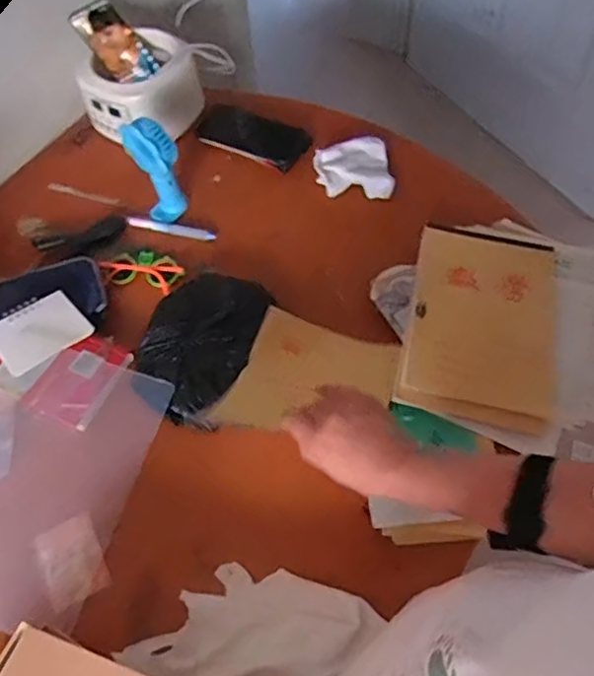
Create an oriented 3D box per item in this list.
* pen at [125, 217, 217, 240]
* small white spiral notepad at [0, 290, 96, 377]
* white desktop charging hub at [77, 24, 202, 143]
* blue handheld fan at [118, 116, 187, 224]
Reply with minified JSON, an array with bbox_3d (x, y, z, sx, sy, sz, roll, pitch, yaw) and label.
[{"bbox_3d":[-0.175,-0.152,0.857,0.129,0.010,0.012,10,60,10],"label":"pen"},{"bbox_3d":[-0.305,-0.009,0.729,0.103,0.006,0.077,-38,75,-21],"label":"small white spiral notepad"},{"bbox_3d":[-0.229,-0.370,0.906,0.167,0.088,0.134,11,60,10],"label":"white desktop charging hub"},{"bbox_3d":[-0.183,-0.219,0.811,0.052,0.140,0.048,-29,61,-14],"label":"blue handheld fan"}]

